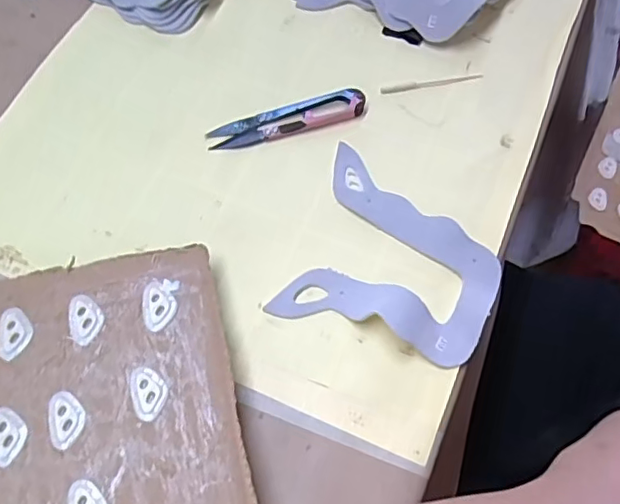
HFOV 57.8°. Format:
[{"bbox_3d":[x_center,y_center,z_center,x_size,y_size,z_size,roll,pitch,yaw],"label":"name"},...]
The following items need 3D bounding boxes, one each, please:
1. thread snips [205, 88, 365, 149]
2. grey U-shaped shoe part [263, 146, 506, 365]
[{"bbox_3d":[-0.014,-0.084,0.352,0.099,0.012,0.023,-17,67,-8],"label":"thread snips"},{"bbox_3d":[0.050,0.004,0.318,0.110,0.008,0.105,20,68,11],"label":"grey U-shaped shoe part"}]

